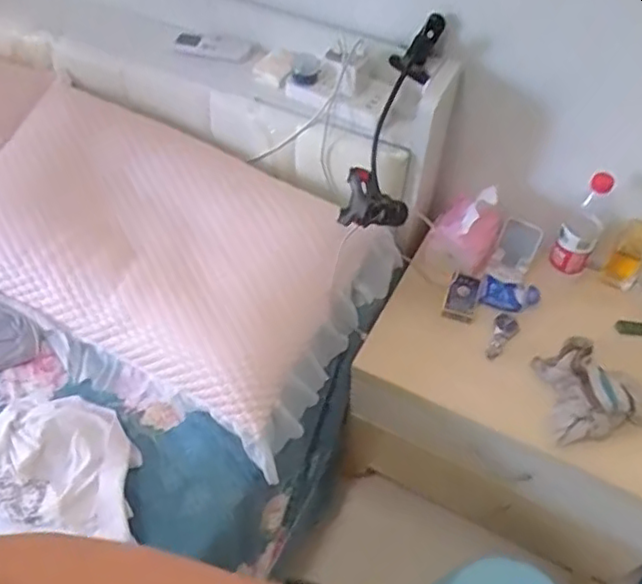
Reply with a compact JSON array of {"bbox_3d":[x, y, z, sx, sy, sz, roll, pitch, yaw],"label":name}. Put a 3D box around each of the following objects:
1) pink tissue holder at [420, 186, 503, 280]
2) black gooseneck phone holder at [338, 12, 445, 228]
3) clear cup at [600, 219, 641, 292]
[{"bbox_3d":[0.255,-0.102,1.166,0.116,0.139,0.126,1,54,-1],"label":"pink tissue holder"},{"bbox_3d":[0.103,-0.216,0.941,0.080,0.156,0.425,11,54,6],"label":"black gooseneck phone holder"},{"bbox_3d":[0.557,-0.063,1.142,0.066,0.134,0.061,1,54,-1],"label":"clear cup"}]

